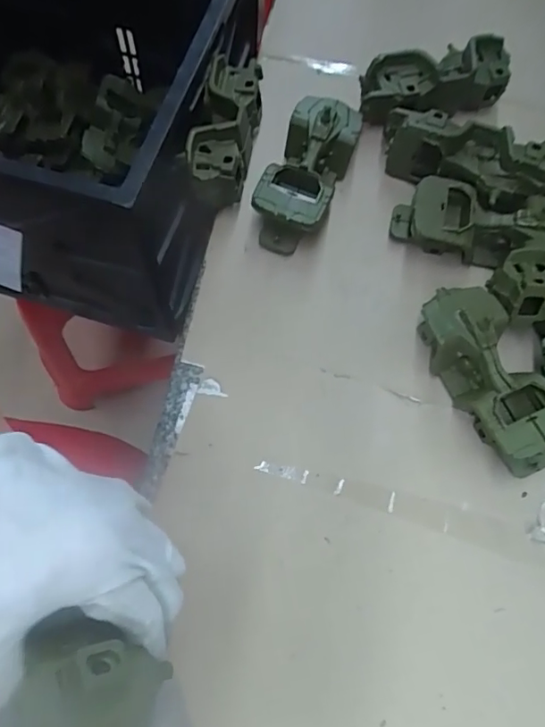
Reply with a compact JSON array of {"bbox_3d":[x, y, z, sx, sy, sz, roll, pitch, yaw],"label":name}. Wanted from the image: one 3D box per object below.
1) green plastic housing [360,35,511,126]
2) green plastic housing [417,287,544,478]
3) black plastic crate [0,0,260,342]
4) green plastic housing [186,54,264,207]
[{"bbox_3d":[0.190,-0.338,0.633,0.186,0.062,0.073,-22,71,-10],"label":"green plastic housing"},{"bbox_3d":[0.215,0.014,0.517,0.083,0.060,0.188,-18,71,-9],"label":"green plastic housing"},{"bbox_3d":[-0.316,-0.346,0.719,0.508,0.337,0.460,17,69,4],"label":"black plastic crate"},{"bbox_3d":[-0.051,-0.267,0.594,0.062,0.061,0.181,11,69,2],"label":"green plastic housing"}]

